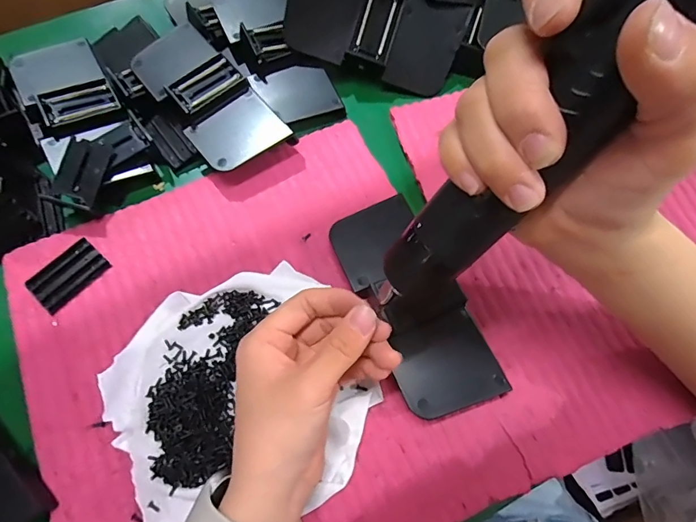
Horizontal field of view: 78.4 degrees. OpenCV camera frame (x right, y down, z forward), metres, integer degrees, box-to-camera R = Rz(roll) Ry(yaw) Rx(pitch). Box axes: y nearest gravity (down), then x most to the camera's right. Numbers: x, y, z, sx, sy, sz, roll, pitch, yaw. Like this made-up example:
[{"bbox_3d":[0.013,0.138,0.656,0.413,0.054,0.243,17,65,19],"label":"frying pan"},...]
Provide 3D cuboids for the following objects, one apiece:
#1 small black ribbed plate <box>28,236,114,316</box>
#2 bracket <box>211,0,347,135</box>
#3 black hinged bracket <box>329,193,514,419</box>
[{"bbox_3d":[-0.217,0.010,0.330,0.037,0.004,0.053,40,72,15],"label":"small black ribbed plate"},{"bbox_3d":[-0.071,-0.198,0.406,0.075,0.041,0.163,-24,69,-11],"label":"bracket"},{"bbox_3d":[0.045,0.031,0.305,0.070,0.010,0.158,-26,73,-12],"label":"black hinged bracket"}]

